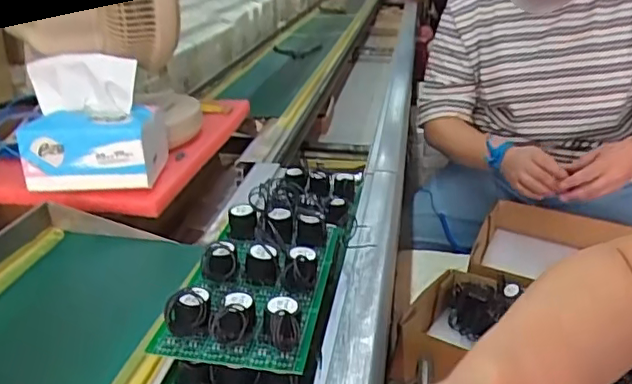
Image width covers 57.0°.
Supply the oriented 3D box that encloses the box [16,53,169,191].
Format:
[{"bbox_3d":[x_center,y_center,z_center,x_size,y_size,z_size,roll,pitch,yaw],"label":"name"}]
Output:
[{"bbox_3d":[-0.245,-0.073,0.644,0.131,0.140,0.094,1,25,-1],"label":"box"}]

